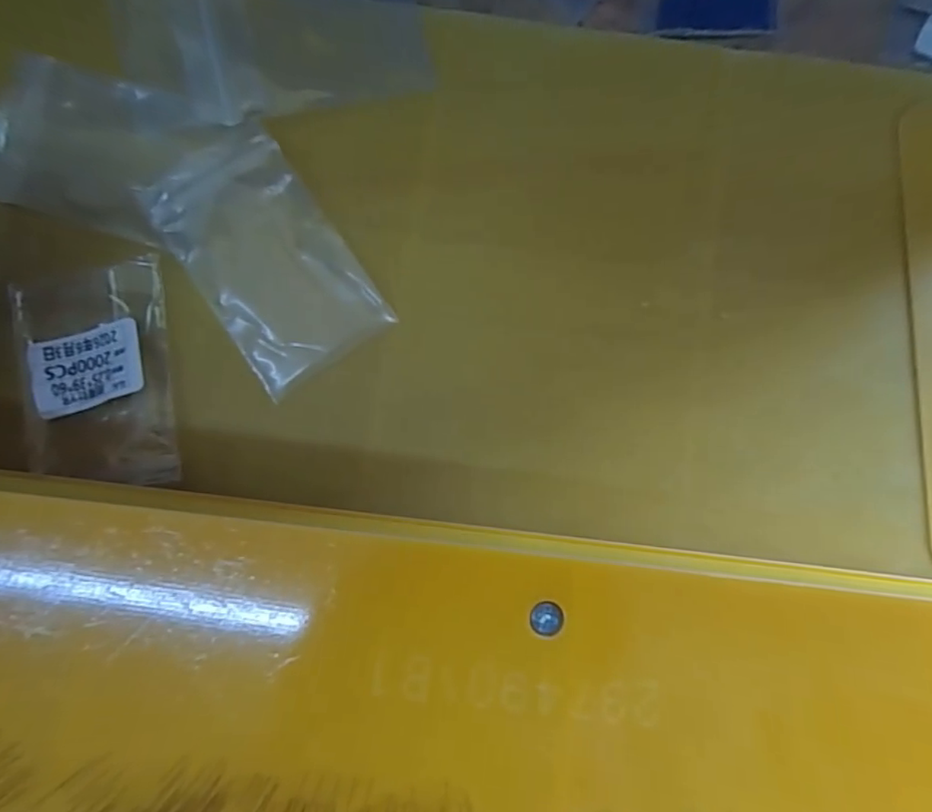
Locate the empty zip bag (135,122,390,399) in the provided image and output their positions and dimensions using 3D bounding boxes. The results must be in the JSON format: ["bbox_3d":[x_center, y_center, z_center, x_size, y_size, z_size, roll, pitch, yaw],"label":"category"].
[{"bbox_3d":[-0.052,-0.038,0.143,0.036,0.005,0.063,-35,83,-3],"label":"empty zip bag"}]

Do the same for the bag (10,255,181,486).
[{"bbox_3d":[-0.095,-0.007,0.140,0.038,0.004,0.058,-13,83,0],"label":"bag"}]

